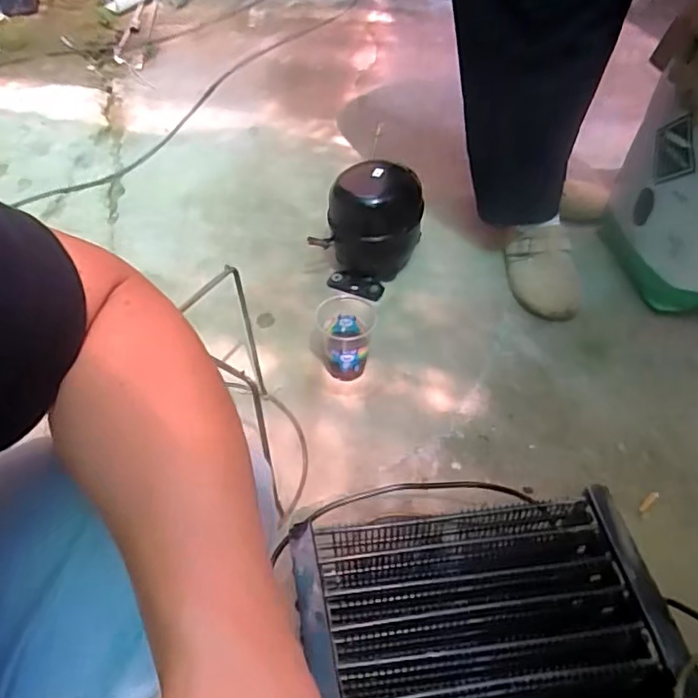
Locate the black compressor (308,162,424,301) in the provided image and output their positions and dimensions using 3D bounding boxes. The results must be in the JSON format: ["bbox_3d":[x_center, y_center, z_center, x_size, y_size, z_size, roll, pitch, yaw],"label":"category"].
[{"bbox_3d":[0.044,-0.201,1.011,0.136,0.175,0.179,28,55,24],"label":"black compressor"}]

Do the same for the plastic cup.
[{"bbox_3d":[-0.002,-0.018,0.901,0.085,0.094,0.101,-10,49,-8],"label":"plastic cup"}]

